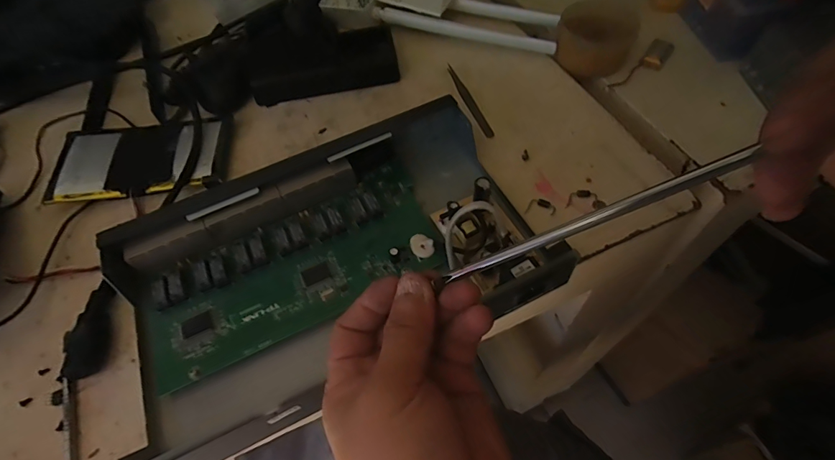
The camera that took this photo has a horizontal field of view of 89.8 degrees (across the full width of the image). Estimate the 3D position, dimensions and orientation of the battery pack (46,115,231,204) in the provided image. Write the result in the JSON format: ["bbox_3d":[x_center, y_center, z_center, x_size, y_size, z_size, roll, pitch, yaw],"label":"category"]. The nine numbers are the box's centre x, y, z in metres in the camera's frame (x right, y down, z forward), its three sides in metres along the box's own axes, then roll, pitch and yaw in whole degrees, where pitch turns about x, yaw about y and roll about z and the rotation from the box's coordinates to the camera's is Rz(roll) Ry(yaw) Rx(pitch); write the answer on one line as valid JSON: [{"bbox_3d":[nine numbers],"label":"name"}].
[{"bbox_3d":[-0.256,-0.068,0.387,0.152,0.008,0.082,-10,58,-2],"label":"battery pack"}]

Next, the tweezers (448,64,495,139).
[{"bbox_3d":[0.051,-0.127,0.411,0.010,0.004,0.098,-19,59,-8],"label":"tweezers"}]

